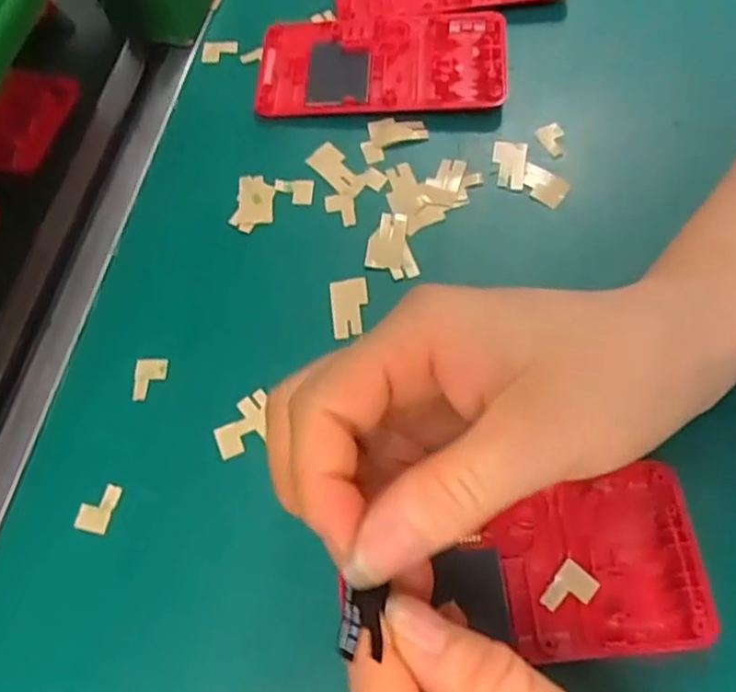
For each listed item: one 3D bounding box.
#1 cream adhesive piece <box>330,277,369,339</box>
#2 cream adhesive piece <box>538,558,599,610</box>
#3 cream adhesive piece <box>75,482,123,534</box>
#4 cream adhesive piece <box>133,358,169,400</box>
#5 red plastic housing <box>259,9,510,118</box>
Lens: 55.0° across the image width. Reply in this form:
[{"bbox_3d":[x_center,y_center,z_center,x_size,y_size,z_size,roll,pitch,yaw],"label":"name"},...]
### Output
[{"bbox_3d":[-0.008,-0.017,0.300,0.016,0.004,0.027,-6,64,0],"label":"cream adhesive piece"},{"bbox_3d":[0.069,0.083,0.239,0.013,0.004,0.018,36,71,18],"label":"cream adhesive piece"},{"bbox_3d":[-0.103,0.061,0.269,0.013,0.004,0.018,12,66,9],"label":"cream adhesive piece"},{"bbox_3d":[-0.091,0.013,0.291,0.013,0.004,0.019,0,64,3],"label":"cream adhesive piece"},{"bbox_3d":[0.006,-0.142,0.352,0.122,0.013,0.063,-1,64,3],"label":"red plastic housing"}]

